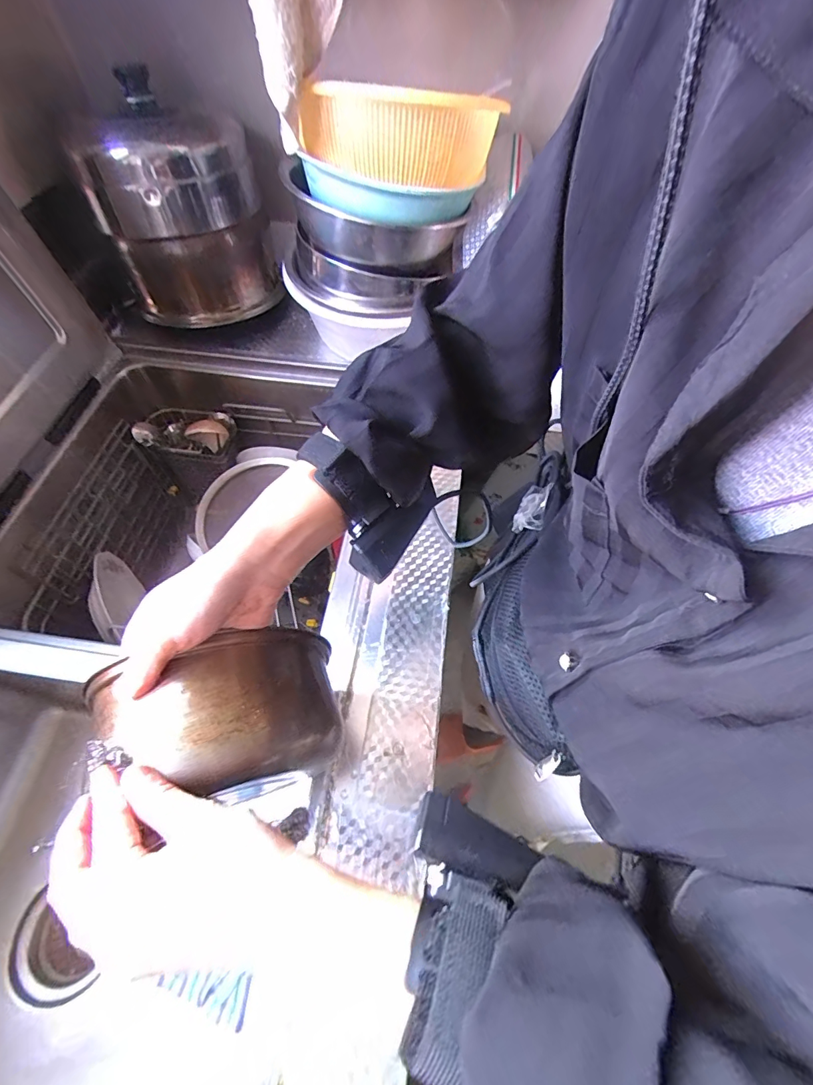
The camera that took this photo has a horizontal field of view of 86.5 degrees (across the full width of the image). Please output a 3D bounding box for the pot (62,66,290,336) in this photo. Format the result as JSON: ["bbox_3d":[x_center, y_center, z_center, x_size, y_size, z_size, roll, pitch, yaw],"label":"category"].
[{"bbox_3d":[-0.315,-0.468,0.621,0.213,0.230,0.189,-23,63,-15],"label":"pot"}]

